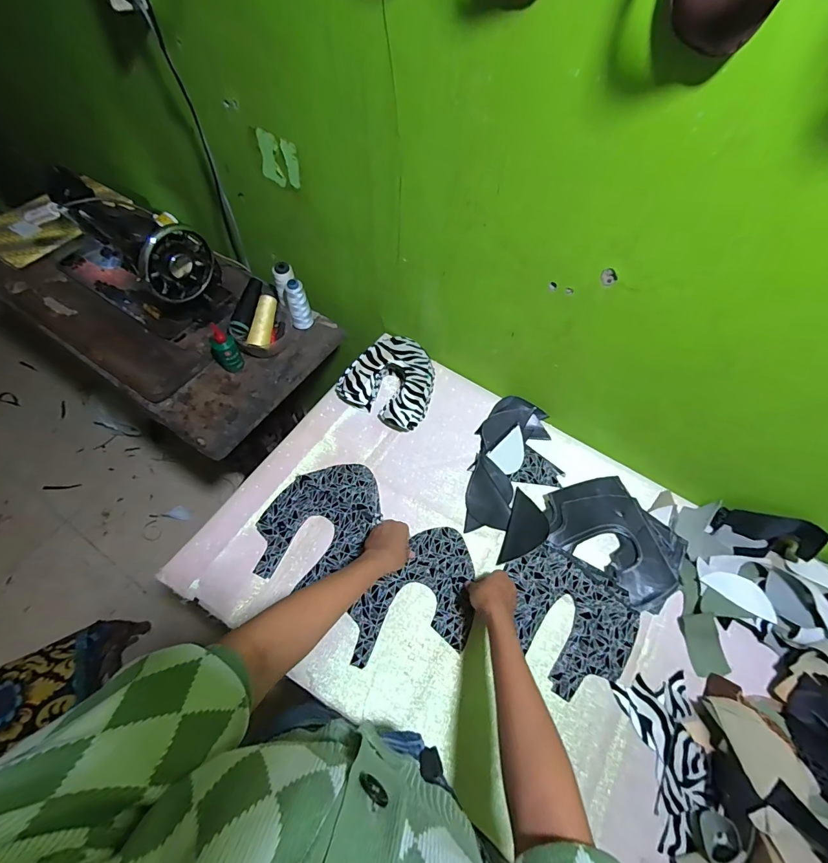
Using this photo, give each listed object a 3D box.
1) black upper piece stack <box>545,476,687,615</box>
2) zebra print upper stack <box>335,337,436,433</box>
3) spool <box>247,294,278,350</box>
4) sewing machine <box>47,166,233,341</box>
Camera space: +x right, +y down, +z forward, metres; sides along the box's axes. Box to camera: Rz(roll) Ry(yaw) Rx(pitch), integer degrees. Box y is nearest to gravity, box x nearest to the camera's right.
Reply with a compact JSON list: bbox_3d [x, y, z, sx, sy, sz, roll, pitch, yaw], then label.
[{"bbox_3d":[0.333,0.168,0.675,0.219,0.025,0.156,38,66,16],"label":"black upper piece stack"},{"bbox_3d":[-0.038,-0.107,0.793,0.174,0.073,0.179,28,64,11],"label":"zebra print upper stack"},{"bbox_3d":[-0.306,-0.225,0.823,0.038,0.036,0.114,9,80,2],"label":"spool"},{"bbox_3d":[-0.595,-0.379,0.814,0.421,0.196,0.168,34,65,14],"label":"sewing machine"}]

